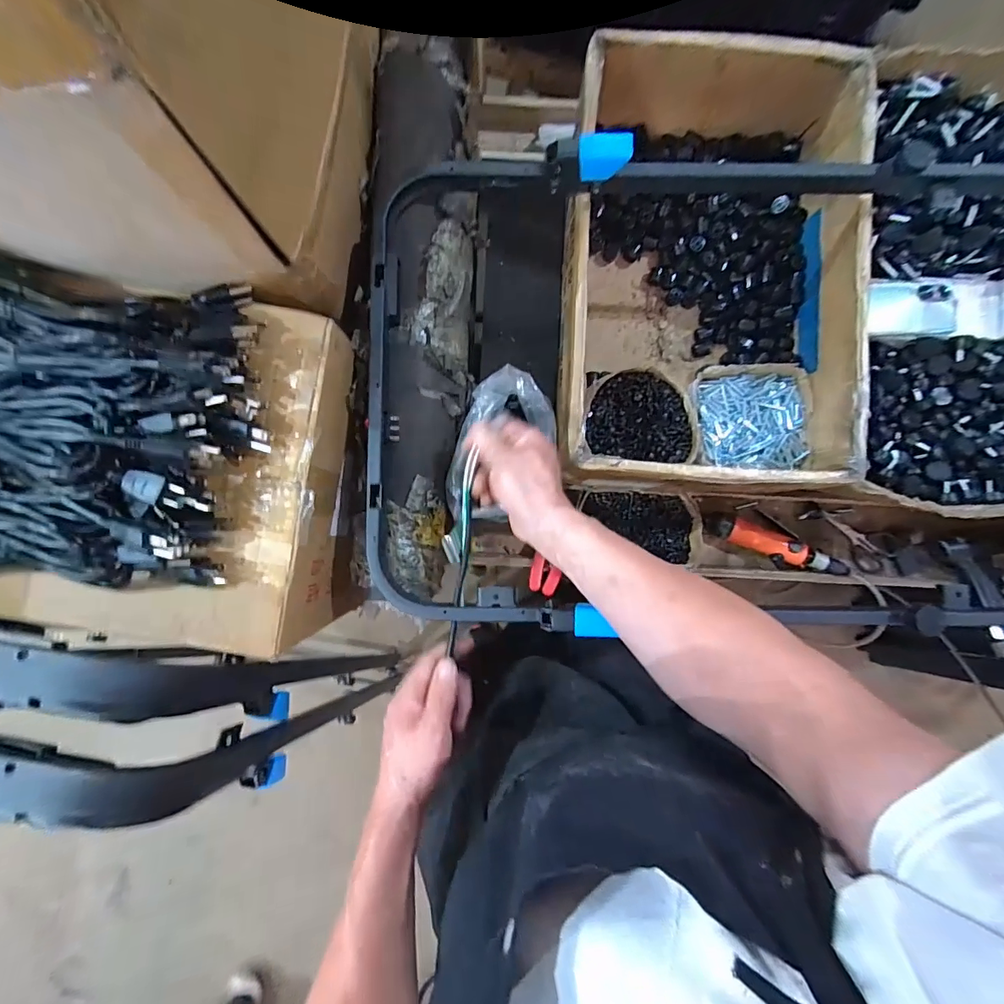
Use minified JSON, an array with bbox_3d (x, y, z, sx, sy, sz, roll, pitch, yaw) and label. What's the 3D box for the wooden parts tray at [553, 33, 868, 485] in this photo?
[{"bbox_3d":[0.262,-0.282,0.640,0.342,0.190,0.524,6,88,1],"label":"wooden parts tray"}]

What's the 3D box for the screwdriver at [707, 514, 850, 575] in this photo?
[{"bbox_3d":[0.421,0.070,0.734,0.215,0.040,0.052,26,88,1],"label":"screwdriver"}]

